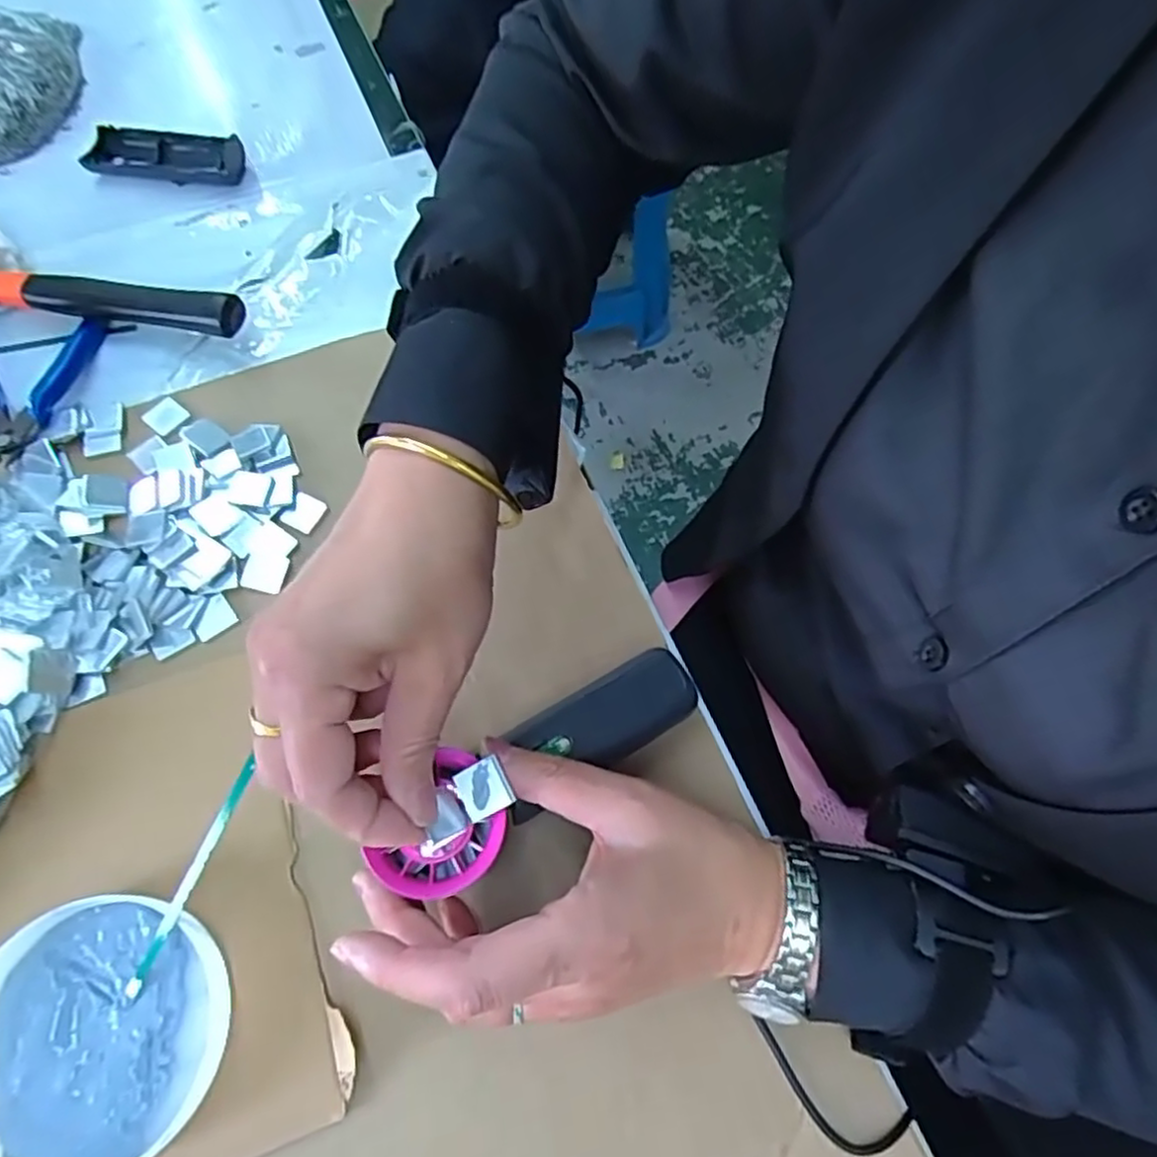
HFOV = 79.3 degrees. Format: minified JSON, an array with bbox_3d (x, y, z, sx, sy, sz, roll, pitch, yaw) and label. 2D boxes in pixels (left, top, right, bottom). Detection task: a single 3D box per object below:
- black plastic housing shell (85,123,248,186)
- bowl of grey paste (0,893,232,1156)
[{"bbox_3d":[-0.286,-0.292,0.484,0.103,0.016,0.036,4,67,1],"label":"black plastic housing shell"},{"bbox_3d":[-0.199,0.185,0.280,0.105,0.016,0.097,0,67,-1],"label":"bowl of grey paste"}]

